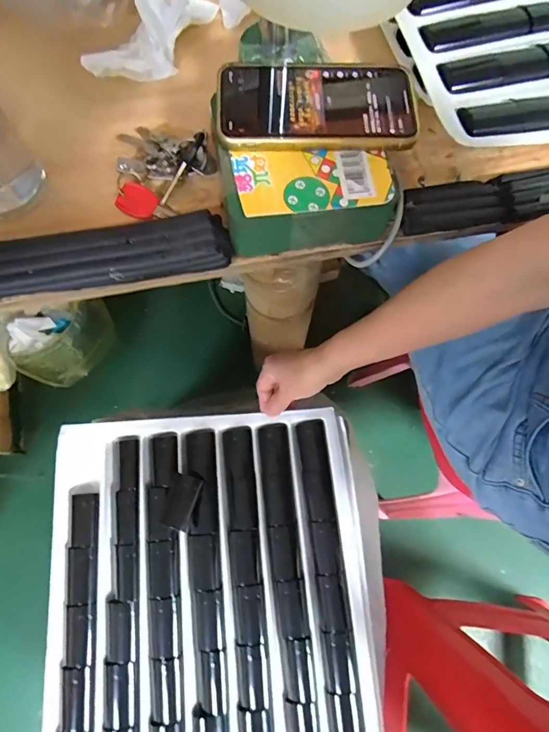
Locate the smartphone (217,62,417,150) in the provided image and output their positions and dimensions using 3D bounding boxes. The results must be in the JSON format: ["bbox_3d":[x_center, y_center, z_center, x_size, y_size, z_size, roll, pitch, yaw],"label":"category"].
[{"bbox_3d":[0.033,-0.200,0.315,0.146,0.009,0.078,-1,75,-2],"label":"smartphone"}]

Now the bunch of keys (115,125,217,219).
[{"bbox_3d":[-0.093,-0.171,0.347,0.080,0.023,0.089,-9,75,-4],"label":"bunch of keys"}]

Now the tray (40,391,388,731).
[{"bbox_3d":[-0.060,0.298,0.452,0.364,0.031,0.513,-2,75,-2],"label":"tray"}]

